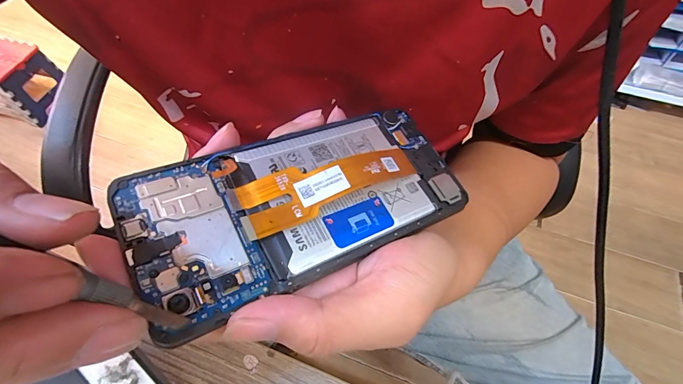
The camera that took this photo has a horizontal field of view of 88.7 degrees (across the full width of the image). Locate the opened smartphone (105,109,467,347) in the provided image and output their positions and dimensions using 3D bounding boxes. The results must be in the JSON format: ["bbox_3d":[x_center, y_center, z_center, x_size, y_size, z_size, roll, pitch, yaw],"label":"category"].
[{"bbox_3d":[-0.013,0.001,0.168,0.159,0.015,0.070,-20,58,-26],"label":"opened smartphone"}]

